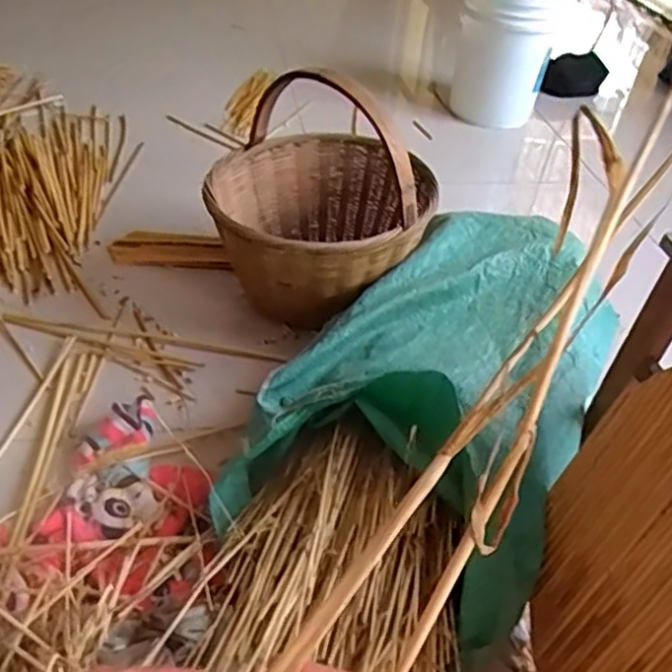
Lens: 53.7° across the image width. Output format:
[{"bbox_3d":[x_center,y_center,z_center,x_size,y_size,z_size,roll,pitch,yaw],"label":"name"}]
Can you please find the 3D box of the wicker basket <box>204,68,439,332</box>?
[{"bbox_3d":[-0.025,-0.258,1.243,0.413,0.404,0.398,-4,42,-9],"label":"wicker basket"}]

